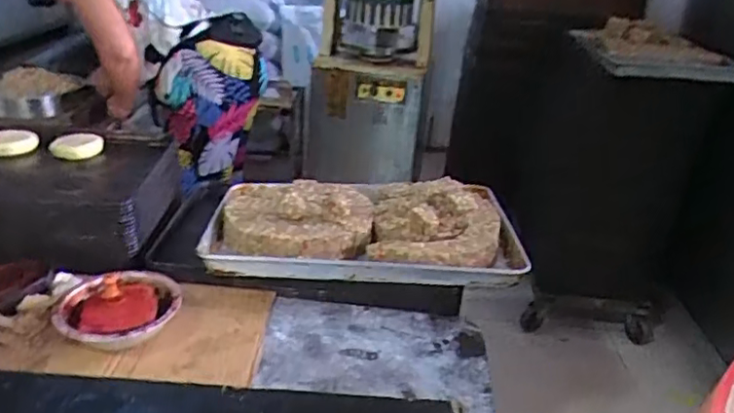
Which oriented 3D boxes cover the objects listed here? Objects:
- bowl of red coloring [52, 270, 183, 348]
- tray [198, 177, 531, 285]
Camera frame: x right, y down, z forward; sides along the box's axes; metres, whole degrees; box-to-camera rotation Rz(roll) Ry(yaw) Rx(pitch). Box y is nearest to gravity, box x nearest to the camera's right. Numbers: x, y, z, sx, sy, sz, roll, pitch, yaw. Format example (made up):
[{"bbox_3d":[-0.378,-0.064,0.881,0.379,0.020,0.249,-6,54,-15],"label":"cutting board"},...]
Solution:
[{"bbox_3d":[-0.393,0.169,0.995,0.186,0.054,0.165,-1,27,-19],"label":"bowl of red coloring"},{"bbox_3d":[-0.004,0.021,1.240,0.578,0.107,0.338,4,26,-3],"label":"tray"}]

